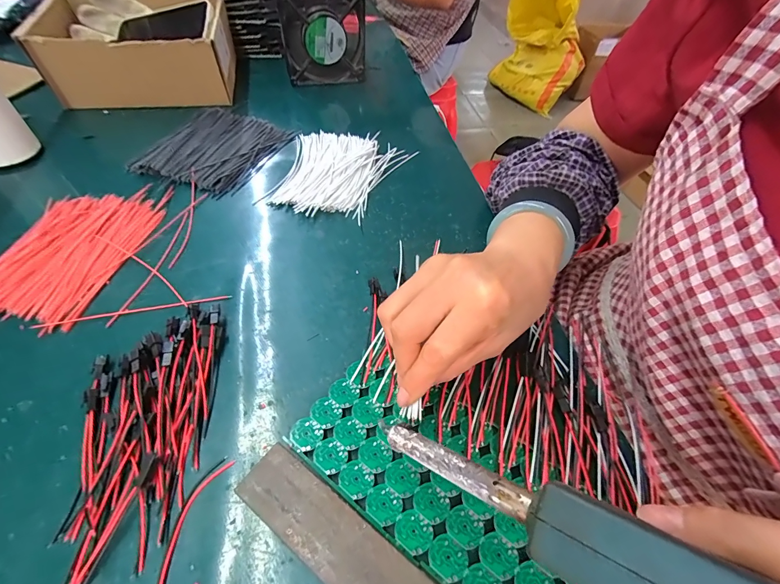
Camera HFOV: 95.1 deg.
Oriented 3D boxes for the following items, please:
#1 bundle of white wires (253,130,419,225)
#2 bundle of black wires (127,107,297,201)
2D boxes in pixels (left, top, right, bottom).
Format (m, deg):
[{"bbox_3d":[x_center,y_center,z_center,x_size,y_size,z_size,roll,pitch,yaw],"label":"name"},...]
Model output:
[{"bbox_3d":[-0.059,-0.143,0.424,0.138,0.013,0.150,11,52,5],"label":"bundle of white wires"},{"bbox_3d":[-0.215,-0.181,0.444,0.135,0.012,0.154,19,53,12],"label":"bundle of black wires"}]

